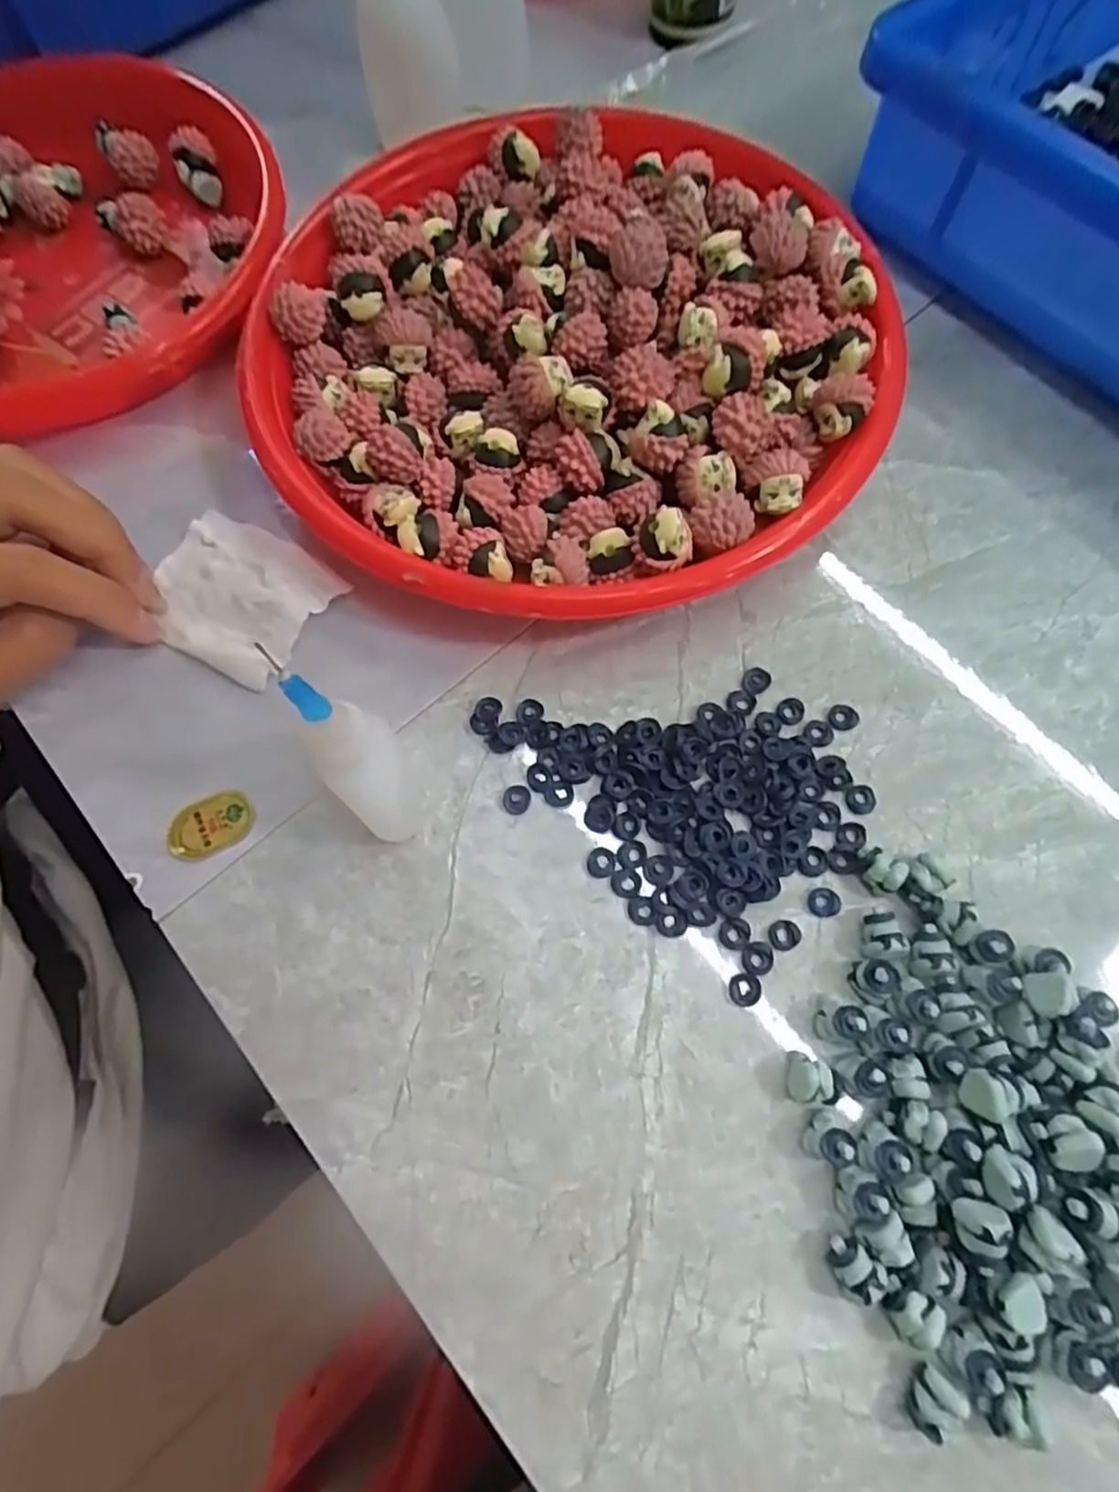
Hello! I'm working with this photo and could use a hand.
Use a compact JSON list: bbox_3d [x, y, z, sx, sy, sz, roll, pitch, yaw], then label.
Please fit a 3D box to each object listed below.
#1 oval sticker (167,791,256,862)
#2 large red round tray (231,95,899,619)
[{"bbox_3d":[-0.112,0.025,0.218,0.028,0.004,0.019,-27,72,-7],"label":"oval sticker"},{"bbox_3d":[0.003,-0.147,0.253,0.223,0.044,0.225,-1,71,2],"label":"large red round tray"}]

